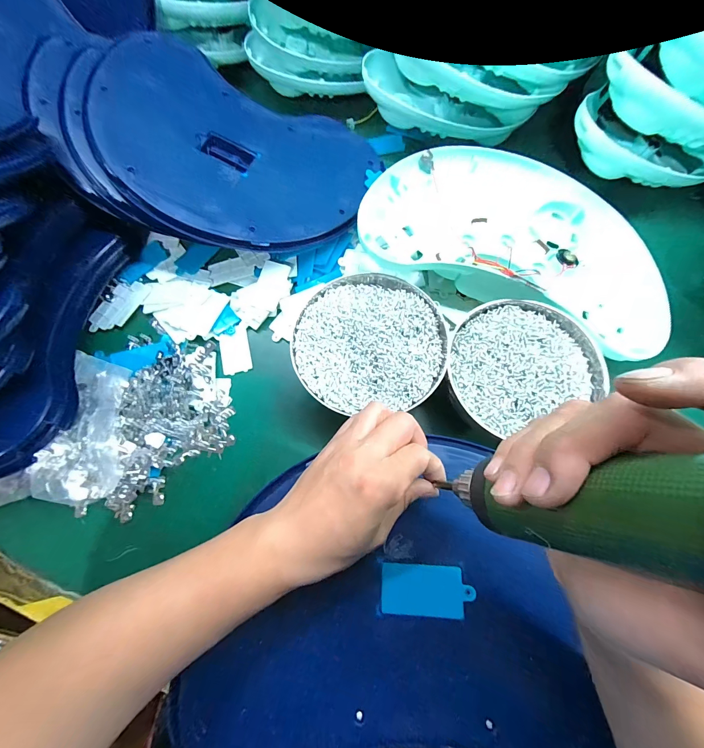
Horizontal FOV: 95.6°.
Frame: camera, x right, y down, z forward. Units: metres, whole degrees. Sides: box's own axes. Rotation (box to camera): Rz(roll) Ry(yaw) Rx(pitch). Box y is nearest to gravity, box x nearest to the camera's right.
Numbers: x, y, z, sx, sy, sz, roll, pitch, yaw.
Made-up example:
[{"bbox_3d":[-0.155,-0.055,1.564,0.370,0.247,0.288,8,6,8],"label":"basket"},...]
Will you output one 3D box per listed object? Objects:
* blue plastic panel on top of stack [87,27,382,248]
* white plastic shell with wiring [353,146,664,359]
[{"bbox_3d":[-0.142,-0.264,0.378,0.323,0.009,0.225,20,73,-9],"label":"blue plastic panel on top of stack"},{"bbox_3d":[0.186,-0.166,0.371,0.338,0.056,0.221,18,73,6],"label":"white plastic shell with wiring"}]

